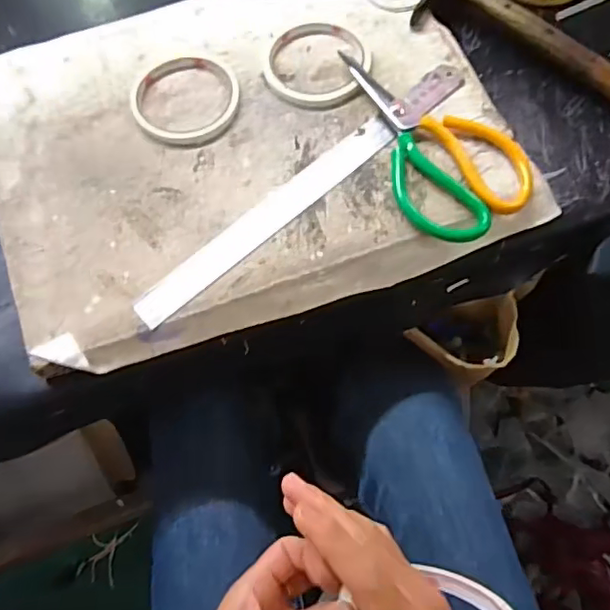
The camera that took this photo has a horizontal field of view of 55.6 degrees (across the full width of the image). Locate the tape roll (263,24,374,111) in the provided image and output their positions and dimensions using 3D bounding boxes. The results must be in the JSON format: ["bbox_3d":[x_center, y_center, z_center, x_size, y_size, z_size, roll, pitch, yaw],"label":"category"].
[{"bbox_3d":[0.010,-0.205,0.484,0.089,0.010,0.087,-1,68,1],"label":"tape roll"}]

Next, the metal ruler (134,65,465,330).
[{"bbox_3d":[0.005,-0.094,0.445,0.320,0.004,0.029,-39,72,-14],"label":"metal ruler"}]

